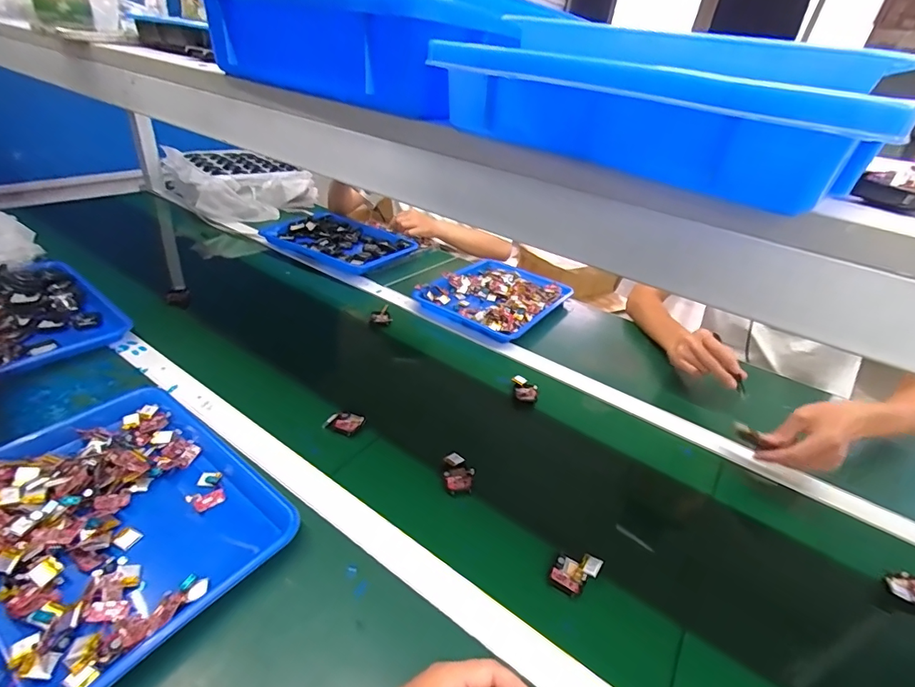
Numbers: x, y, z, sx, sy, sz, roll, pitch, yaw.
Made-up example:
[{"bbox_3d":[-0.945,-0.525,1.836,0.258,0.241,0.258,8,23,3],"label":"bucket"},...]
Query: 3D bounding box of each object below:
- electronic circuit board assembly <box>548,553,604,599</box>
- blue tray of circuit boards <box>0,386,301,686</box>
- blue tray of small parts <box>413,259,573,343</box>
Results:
[{"bbox_3d":[0.125,0.245,0.486,0.043,0.019,0.047,25,36,27],"label":"electronic circuit board assembly"},{"bbox_3d":[-0.360,0.175,0.470,0.329,0.038,0.264,25,36,26],"label":"blue tray of circuit boards"},{"bbox_3d":[0.087,-0.109,0.997,0.250,0.028,0.310,25,36,26],"label":"blue tray of small parts"}]

